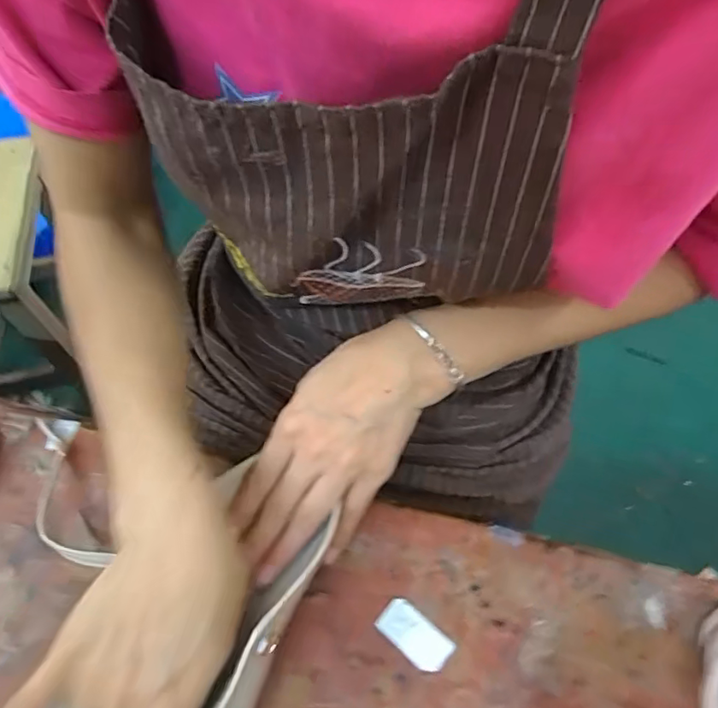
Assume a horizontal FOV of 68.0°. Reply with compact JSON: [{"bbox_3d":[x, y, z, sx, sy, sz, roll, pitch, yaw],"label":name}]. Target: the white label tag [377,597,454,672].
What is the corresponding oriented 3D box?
[{"bbox_3d":[0.032,0.160,0.303,0.042,0.004,0.021,37,66,20],"label":"white label tag"}]

